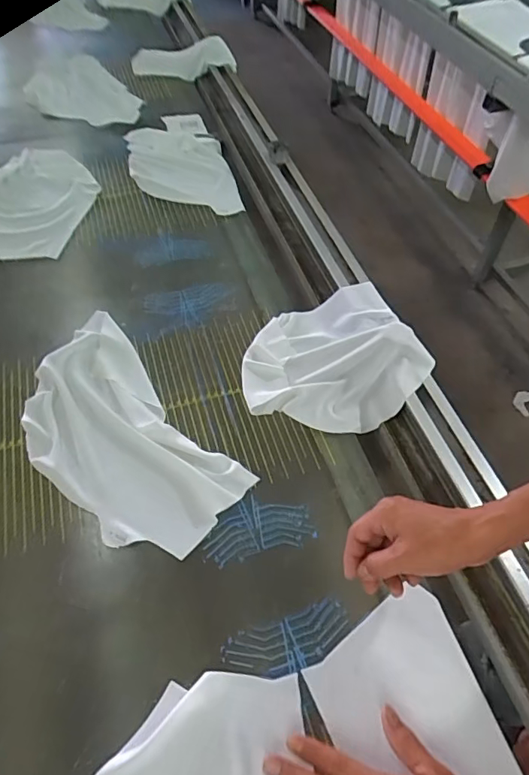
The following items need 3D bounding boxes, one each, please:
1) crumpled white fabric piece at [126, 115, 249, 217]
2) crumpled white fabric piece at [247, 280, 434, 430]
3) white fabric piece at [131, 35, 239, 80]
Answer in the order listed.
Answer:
[{"bbox_3d":[-0.170,-0.453,0.989,0.184,0.027,0.358,-12,55,-10],"label":"crumpled white fabric piece"},{"bbox_3d":[0.089,-0.043,0.670,0.247,0.051,0.210,-24,58,-18],"label":"crumpled white fabric piece"},{"bbox_3d":[-0.199,-0.839,1.276,0.266,0.071,0.074,9,53,22],"label":"white fabric piece"}]

